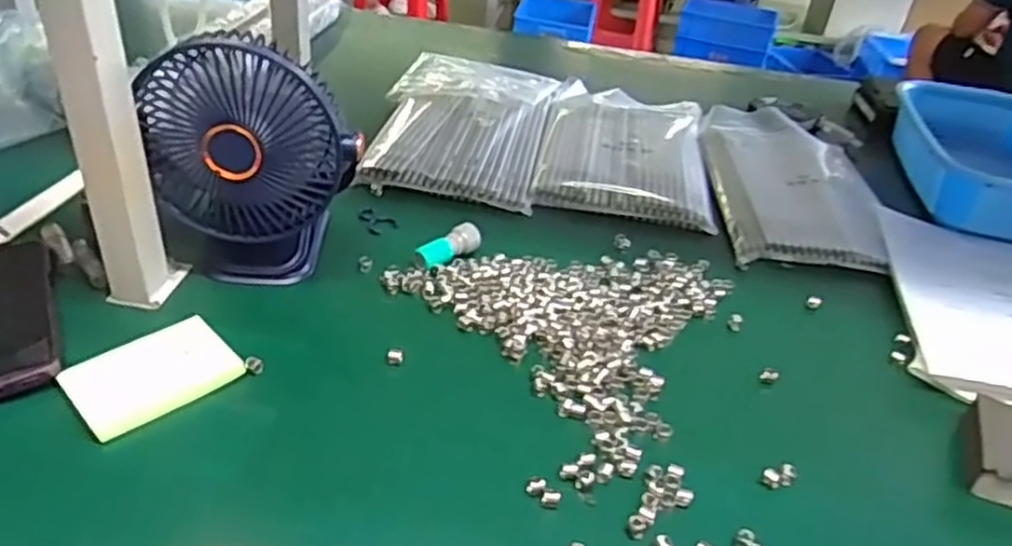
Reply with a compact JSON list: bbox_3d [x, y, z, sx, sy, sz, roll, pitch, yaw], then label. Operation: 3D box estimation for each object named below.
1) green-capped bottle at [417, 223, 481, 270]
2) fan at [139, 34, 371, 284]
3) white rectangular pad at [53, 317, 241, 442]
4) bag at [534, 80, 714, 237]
[{"bbox_3d":[-0.048,-0.024,0.642,0.059,0.021,0.024,-25,45,-38],"label":"green-capped bottle"},{"bbox_3d":[-0.193,-0.081,0.564,0.141,0.179,0.097,-8,37,-21],"label":"fan"},{"bbox_3d":[-0.232,0.064,0.487,0.067,0.014,0.095,32,41,32],"label":"white rectangular pad"},{"bbox_3d":[0.140,-0.152,0.868,0.183,0.025,0.323,10,34,4],"label":"bag"}]

